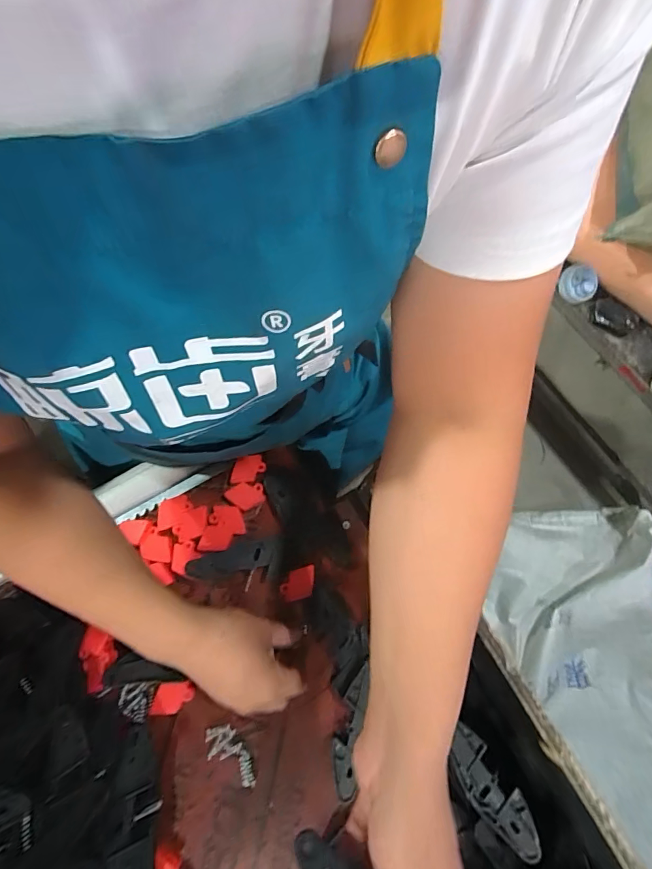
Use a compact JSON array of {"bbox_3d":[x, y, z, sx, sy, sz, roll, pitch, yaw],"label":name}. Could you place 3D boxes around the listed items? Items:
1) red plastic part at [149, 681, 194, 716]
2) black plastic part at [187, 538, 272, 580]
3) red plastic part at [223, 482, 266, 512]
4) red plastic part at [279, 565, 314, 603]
[{"bbox_3d":[-0.151,0.258,0.408,0.043,0.008,0.028,-6,74,-4],"label":"red plastic part"},{"bbox_3d":[-0.102,0.132,0.440,0.090,0.004,0.028,-10,74,-5],"label":"black plastic part"},{"bbox_3d":[-0.090,0.068,0.464,0.040,0.011,0.028,-27,76,-10],"label":"red plastic part"},{"bbox_3d":[-0.029,0.158,0.439,0.037,0.006,0.031,-12,74,-5],"label":"red plastic part"}]

